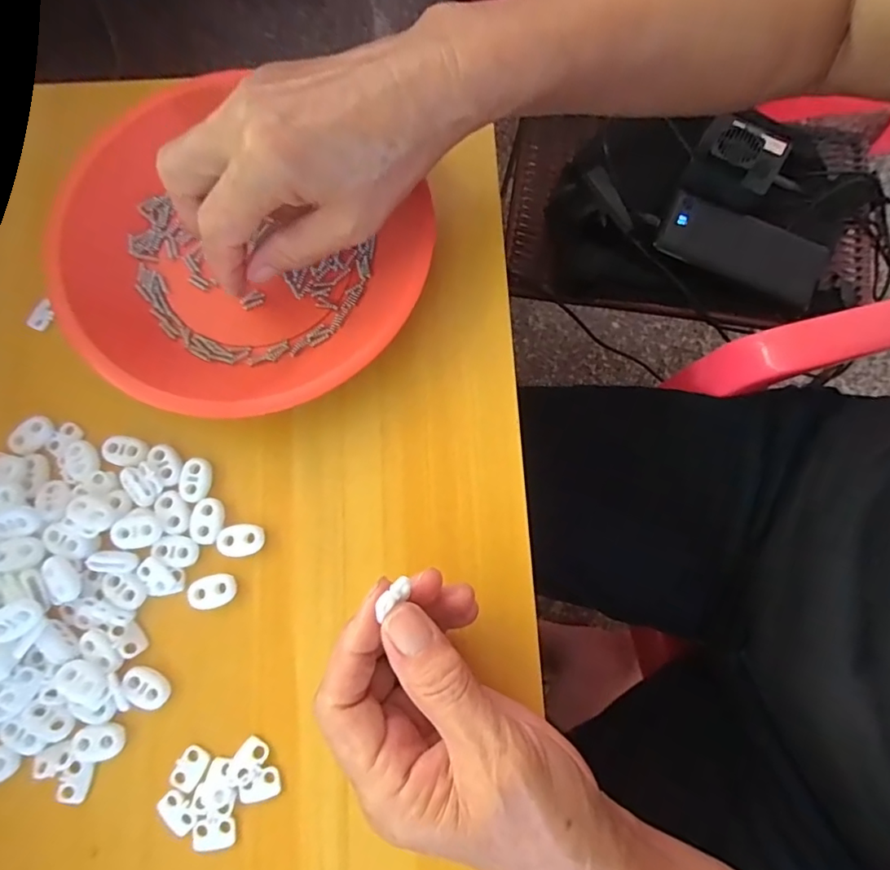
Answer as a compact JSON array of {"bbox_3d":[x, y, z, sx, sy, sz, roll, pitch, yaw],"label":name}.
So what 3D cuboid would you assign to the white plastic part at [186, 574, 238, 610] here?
[{"bbox_3d":[-0.113,0.076,0.258,0.023,0.006,0.015,-19,78,-4],"label":"white plastic part"}]

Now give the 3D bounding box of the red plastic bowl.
[{"bbox_3d":[-0.113,-0.093,0.283,0.186,0.026,0.167,25,77,5],"label":"red plastic bowl"}]

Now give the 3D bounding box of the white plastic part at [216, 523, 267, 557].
[{"bbox_3d":[-0.101,0.052,0.262,0.023,0.004,0.016,-3,77,-1],"label":"white plastic part"}]

